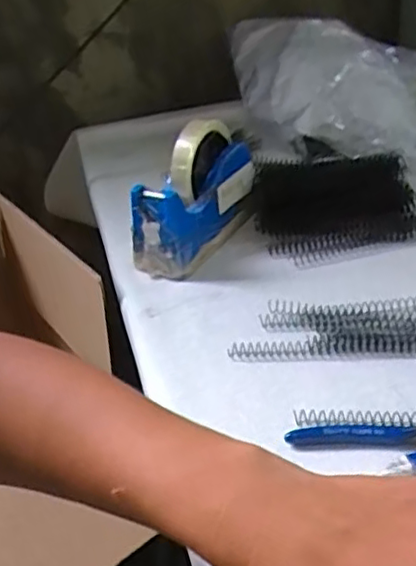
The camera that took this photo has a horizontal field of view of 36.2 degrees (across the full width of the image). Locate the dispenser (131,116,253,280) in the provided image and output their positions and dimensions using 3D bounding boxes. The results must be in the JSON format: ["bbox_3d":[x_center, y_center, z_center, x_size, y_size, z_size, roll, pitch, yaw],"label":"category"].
[{"bbox_3d":[-0.015,-0.091,0.636,0.061,0.112,0.153,13,39,27],"label":"dispenser"}]

